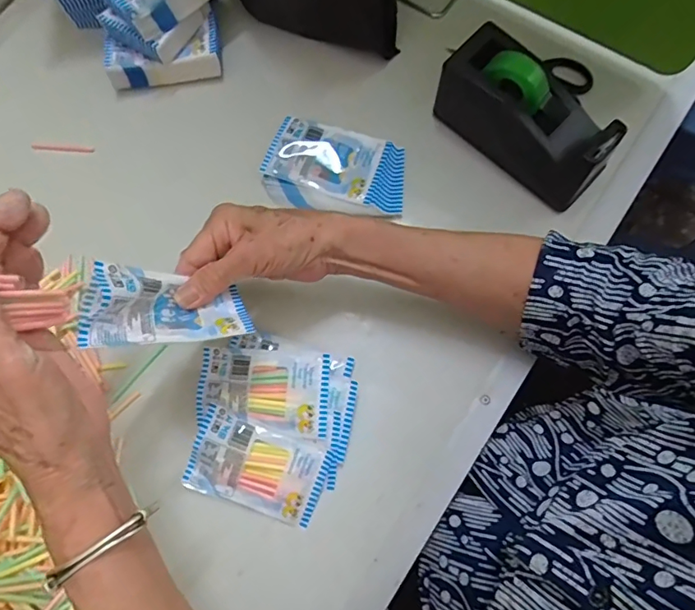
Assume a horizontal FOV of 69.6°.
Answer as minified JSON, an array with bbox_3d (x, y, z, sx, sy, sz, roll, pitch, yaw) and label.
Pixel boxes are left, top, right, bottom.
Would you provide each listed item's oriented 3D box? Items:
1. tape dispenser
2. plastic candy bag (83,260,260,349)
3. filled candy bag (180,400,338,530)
[{"bbox_3d":[0.150,-0.159,0.425,0.150,0.097,0.055,43,82,11],"label":"tape dispenser"},{"bbox_3d":[-0.113,0.002,0.323,0.099,0.035,0.050,7,72,-36],"label":"plastic candy bag"},{"bbox_3d":[-0.069,0.126,0.389,0.102,0.016,0.062,20,78,7],"label":"filled candy bag"}]

